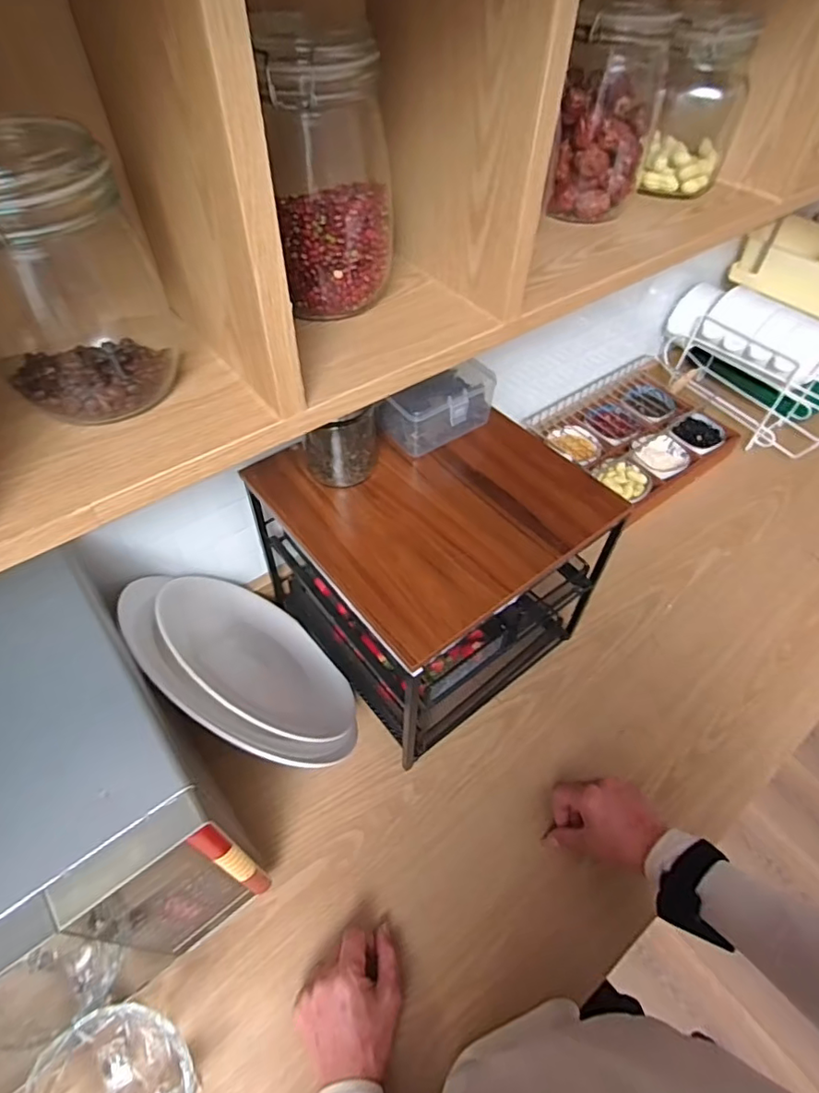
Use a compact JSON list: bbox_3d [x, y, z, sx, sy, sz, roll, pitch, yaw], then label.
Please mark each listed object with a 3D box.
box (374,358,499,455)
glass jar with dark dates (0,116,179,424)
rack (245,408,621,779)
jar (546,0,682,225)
[{"bbox_3d":[0.034,-0.160,0.633,0.128,0.057,0.071,-27,57,-21],"label":"box"},{"bbox_3d":[-0.202,-0.156,0.326,0.097,0.141,0.100,-22,55,-17],"label":"glass jar with dark dates"},{"bbox_3d":[0.030,0.027,0.688,0.296,0.268,0.278,-31,58,-23],"label":"rack"},{"bbox_3d":[0.187,-0.402,0.518,0.085,0.163,0.099,15,53,11],"label":"jar"}]

